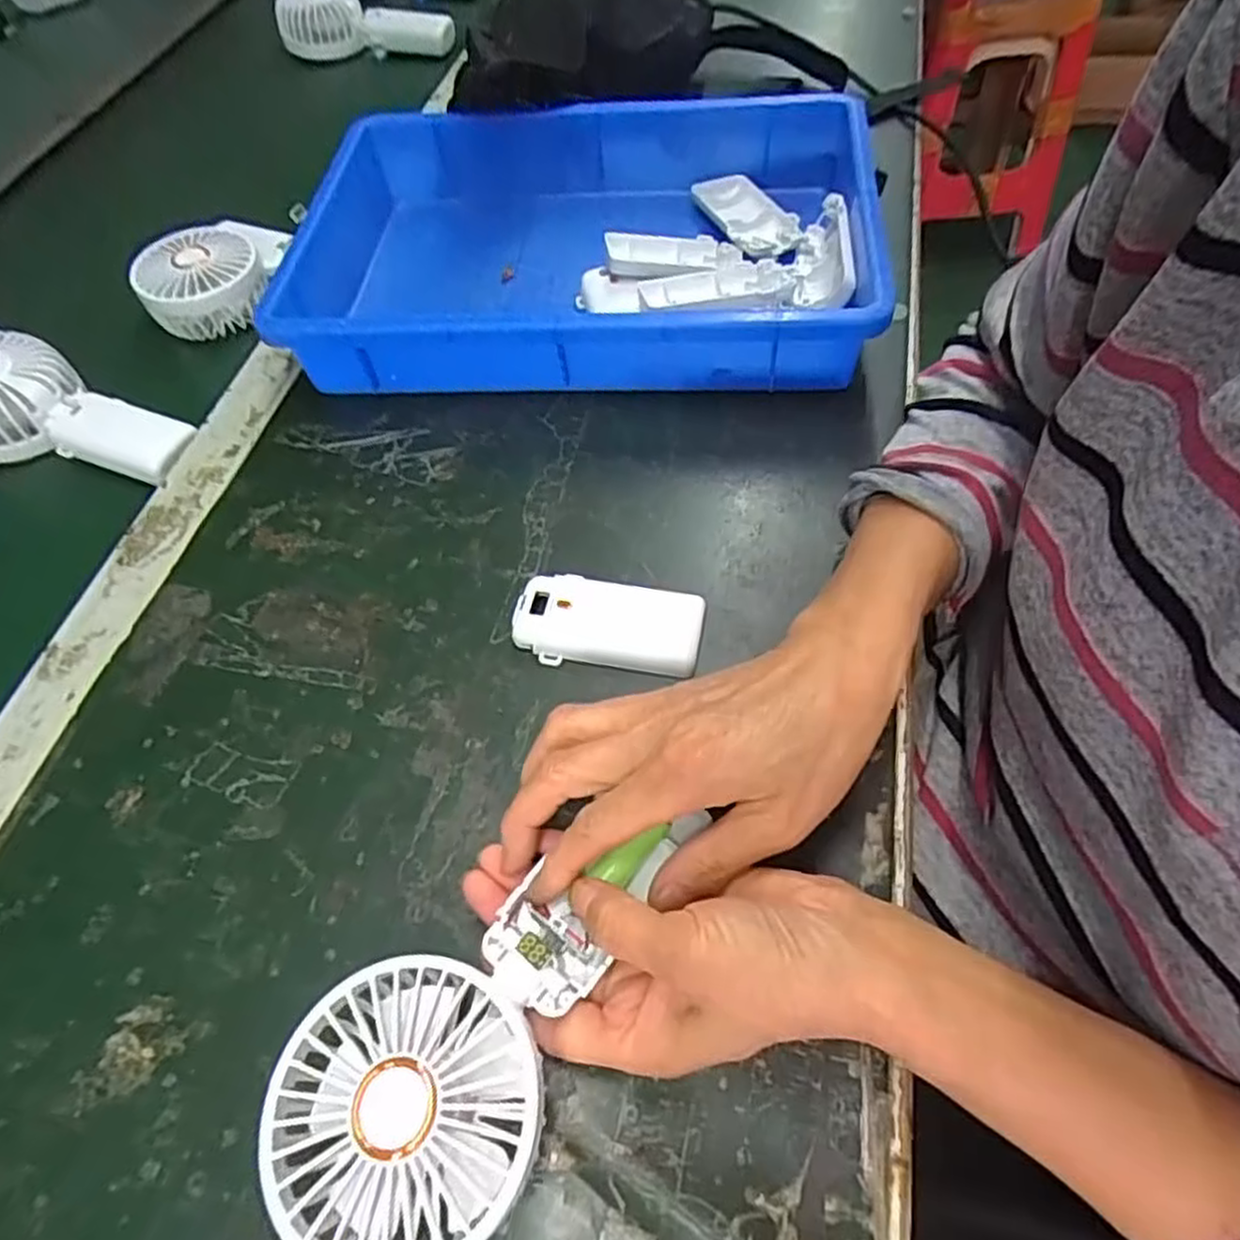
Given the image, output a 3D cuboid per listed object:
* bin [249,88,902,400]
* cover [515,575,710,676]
[{"bbox_3d":[-0.021,-0.251,0.489,0.344,0.063,0.242,3,59,6],"label":"bin"},{"bbox_3d":[-0.006,0.001,0.372,0.093,0.016,0.045,9,59,10],"label":"cover"}]

